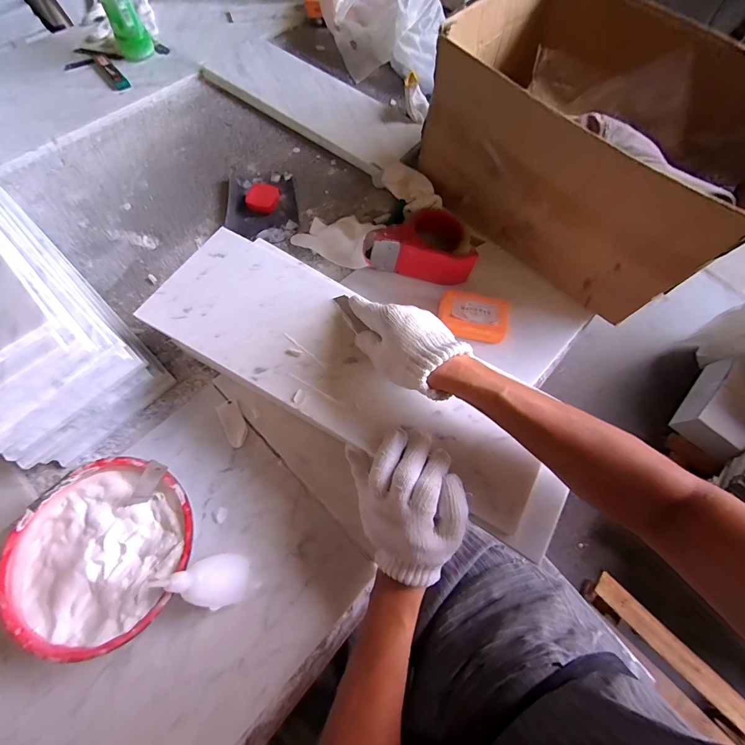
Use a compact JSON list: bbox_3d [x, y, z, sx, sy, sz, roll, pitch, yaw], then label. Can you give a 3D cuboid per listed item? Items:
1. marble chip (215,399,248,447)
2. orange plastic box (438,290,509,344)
[{"bbox_3d":[-0.169,0.061,0.420,0.025,0.005,0.057,-25,70,-12],"label":"marble chip"},{"bbox_3d":[0.142,-0.079,0.485,0.096,0.024,0.062,14,67,4],"label":"orange plastic box"}]

